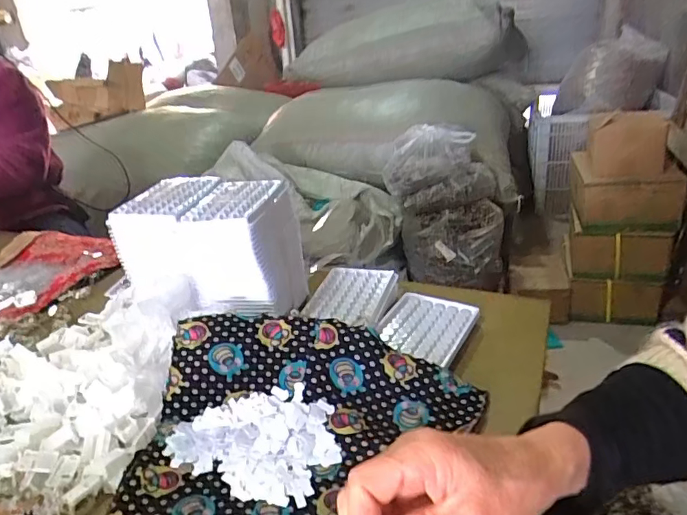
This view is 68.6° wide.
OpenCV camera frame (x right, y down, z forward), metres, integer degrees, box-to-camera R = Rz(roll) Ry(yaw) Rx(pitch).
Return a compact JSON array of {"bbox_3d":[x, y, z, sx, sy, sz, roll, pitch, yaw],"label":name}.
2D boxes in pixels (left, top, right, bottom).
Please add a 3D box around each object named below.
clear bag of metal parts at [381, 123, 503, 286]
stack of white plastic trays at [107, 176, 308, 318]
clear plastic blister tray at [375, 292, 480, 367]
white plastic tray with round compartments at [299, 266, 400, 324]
[{"bbox_3d":[0.361,-0.178,1.776,0.386,0.518,0.397,1,26,14],"label":"clear bag of metal parts"},{"bbox_3d":[-0.154,-0.019,0.595,0.189,0.109,0.148,6,27,22],"label":"stack of white plastic trays"},{"bbox_3d":[0.094,0.077,0.573,0.093,0.011,0.113,11,29,30],"label":"clear plastic blister tray"},{"bbox_3d":[0.010,0.049,0.621,0.089,0.024,0.115,6,27,22],"label":"white plastic tray with round compartments"}]

